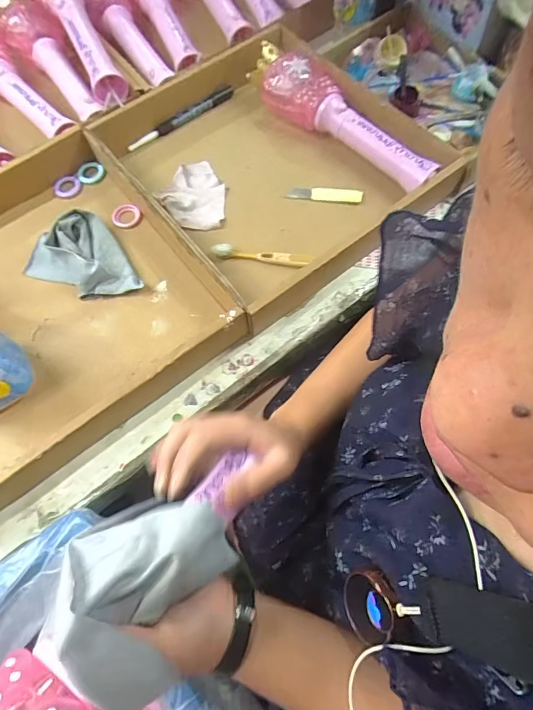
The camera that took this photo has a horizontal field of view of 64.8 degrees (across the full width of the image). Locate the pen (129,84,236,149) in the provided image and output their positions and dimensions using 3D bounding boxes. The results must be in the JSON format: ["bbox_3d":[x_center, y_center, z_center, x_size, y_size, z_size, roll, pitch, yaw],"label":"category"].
[{"bbox_3d":[-0.130,-0.362,0.642,0.185,0.018,0.017,-34,71,-12],"label":"pen"}]

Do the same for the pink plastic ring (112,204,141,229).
[{"bbox_3d":[-0.190,-0.188,0.573,0.038,0.009,0.039,0,68,1],"label":"pink plastic ring"}]

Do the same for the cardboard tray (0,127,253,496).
[{"bbox_3d":[-0.269,-0.071,0.501,0.344,0.064,0.372,-35,72,-12],"label":"cardboard tray"}]

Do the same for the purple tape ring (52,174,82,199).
[{"bbox_3d":[-0.285,-0.241,0.599,0.037,0.009,0.039,0,68,1],"label":"purple tape ring"}]

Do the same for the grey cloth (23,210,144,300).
[{"bbox_3d":[-0.237,-0.113,0.526,0.107,0.034,0.140,-34,71,-12],"label":"grey cloth"}]

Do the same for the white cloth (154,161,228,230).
[{"bbox_3d":[-0.098,-0.224,0.574,0.083,0.019,0.116,1,68,2],"label":"white cloth"}]

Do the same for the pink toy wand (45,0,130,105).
[{"bbox_3d":[-0.282,-0.500,0.622,0.084,0.065,0.302,-26,82,-9],"label":"pink toy wand"}]

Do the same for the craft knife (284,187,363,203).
[{"bbox_3d":[0.079,-0.218,0.570,0.099,0.012,0.018,7,68,4],"label":"craft knife"}]

